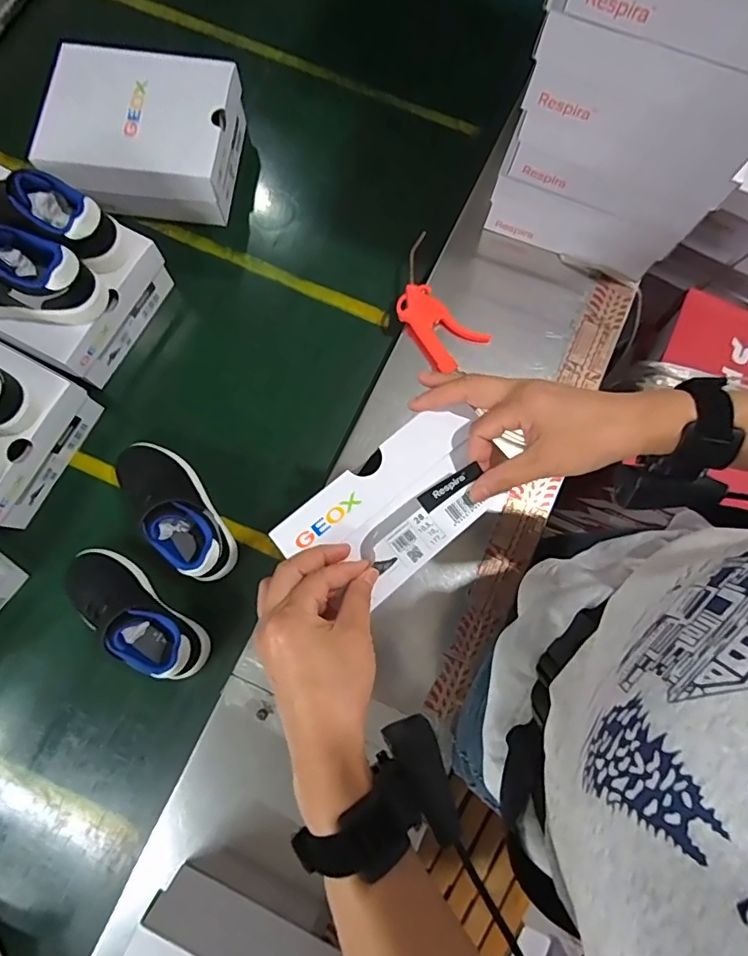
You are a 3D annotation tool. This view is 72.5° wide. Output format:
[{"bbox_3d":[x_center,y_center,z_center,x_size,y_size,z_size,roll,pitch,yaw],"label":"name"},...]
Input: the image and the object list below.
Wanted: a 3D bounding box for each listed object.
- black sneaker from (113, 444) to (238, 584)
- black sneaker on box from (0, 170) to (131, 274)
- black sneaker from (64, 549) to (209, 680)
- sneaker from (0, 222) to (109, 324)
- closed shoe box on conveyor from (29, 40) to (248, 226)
[{"bbox_3d":[-0.240,0.030,0.600,0.074,0.081,0.194,-40,82,-9],"label":"black sneaker"},{"bbox_3d":[-0.392,-0.300,0.579,0.190,0.096,0.069,17,78,2],"label":"black sneaker on box"},{"bbox_3d":[-0.277,0.151,0.575,0.190,0.081,0.069,35,80,6],"label":"black sneaker"},{"bbox_3d":[-0.414,-0.226,0.568,0.195,0.094,0.078,6,78,0],"label":"sneaker"},{"bbox_3d":[-0.309,-0.465,0.697,0.225,0.088,0.187,6,78,0],"label":"closed shoe box on conveyor"}]

